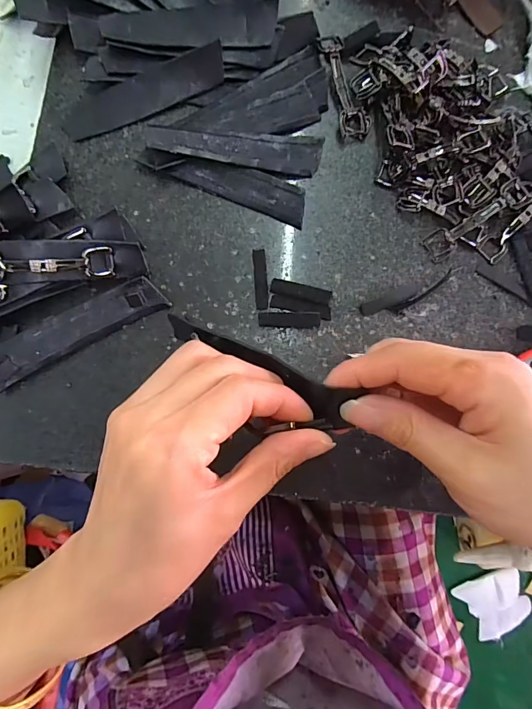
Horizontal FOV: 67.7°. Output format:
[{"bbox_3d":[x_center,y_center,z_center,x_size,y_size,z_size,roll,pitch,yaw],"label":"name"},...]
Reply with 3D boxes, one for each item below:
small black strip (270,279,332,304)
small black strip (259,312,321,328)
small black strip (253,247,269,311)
[{"bbox_3d":[0.023,-0.041,0.261,0.040,0.006,0.010,12,82,-1],"label":"small black strip"},{"bbox_3d":[0.016,-0.023,0.260,0.040,0.004,0.010,1,82,-2],"label":"small black strip"},{"bbox_3d":[-0.003,-0.050,0.262,0.008,0.004,0.041,-4,83,-3],"label":"small black strip"}]

